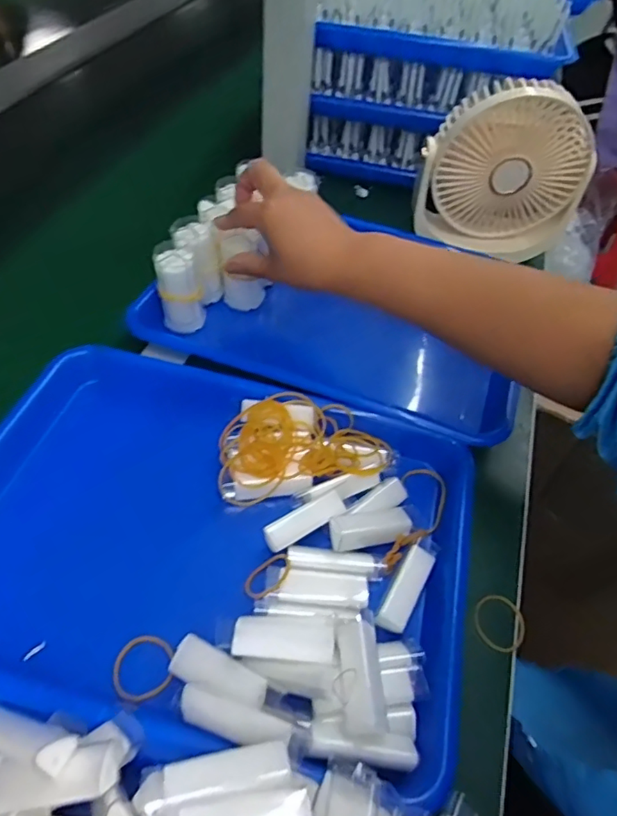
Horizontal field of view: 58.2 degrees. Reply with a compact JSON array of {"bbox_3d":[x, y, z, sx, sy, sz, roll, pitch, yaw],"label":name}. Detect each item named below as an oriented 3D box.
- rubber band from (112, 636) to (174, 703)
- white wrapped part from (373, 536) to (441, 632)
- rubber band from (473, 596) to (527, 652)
[{"bbox_3d":[-0.095,0.148,0.318,0.033,0.005,0.035,3,50,-3],"label":"rubber band"},{"bbox_3d":[0.065,0.109,0.351,0.018,0.011,0.069,26,53,15],"label":"white wrapped part"},{"bbox_3d":[0.125,0.140,0.363,0.031,0.008,0.038,-6,43,8],"label":"rubber band"}]

